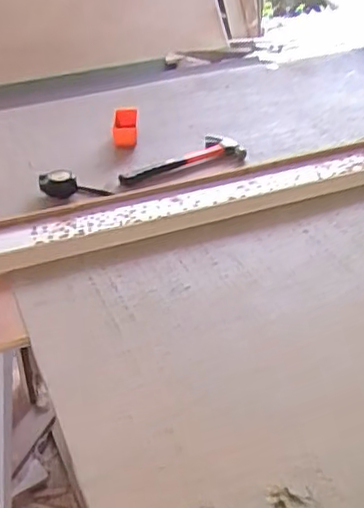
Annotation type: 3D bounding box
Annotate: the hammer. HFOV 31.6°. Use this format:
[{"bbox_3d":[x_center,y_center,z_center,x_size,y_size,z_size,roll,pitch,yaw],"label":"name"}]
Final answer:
[{"bbox_3d":[-0.009,-0.197,1.356,0.284,0.036,0.112,-16,35,-20],"label":"hammer"}]

